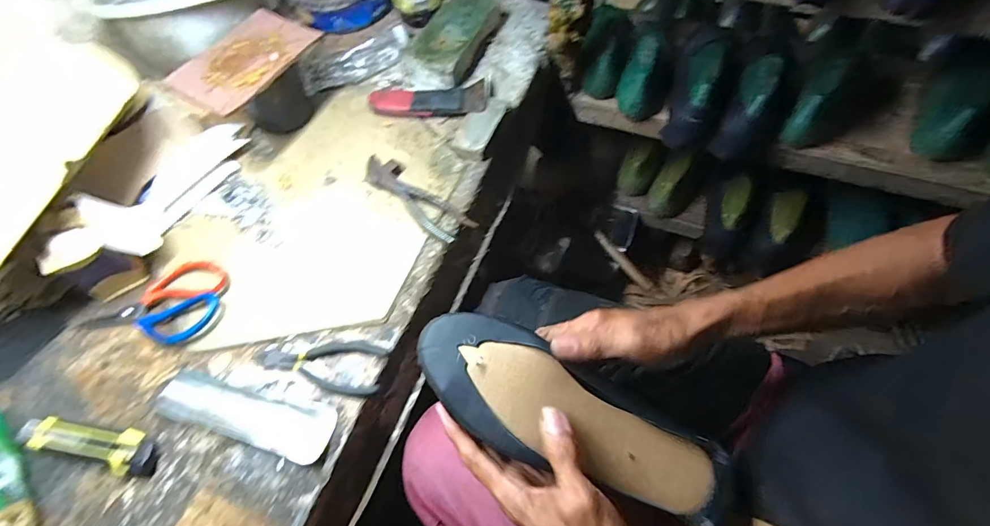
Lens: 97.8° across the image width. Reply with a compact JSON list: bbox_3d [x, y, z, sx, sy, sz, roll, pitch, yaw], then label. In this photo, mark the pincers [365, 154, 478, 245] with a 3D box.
[{"bbox_3d":[-0.108,-0.089,0.571,0.185,0.019,0.052,39,69,20],"label":"pincers"}]

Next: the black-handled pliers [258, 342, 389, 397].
[{"bbox_3d":[-0.192,0.106,0.477,0.146,0.009,0.058,11,63,8],"label":"black-handled pliers"}]

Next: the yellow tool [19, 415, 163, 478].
[{"bbox_3d":[-0.428,0.185,0.454,0.164,0.018,0.039,11,63,8],"label":"yellow tool"}]

